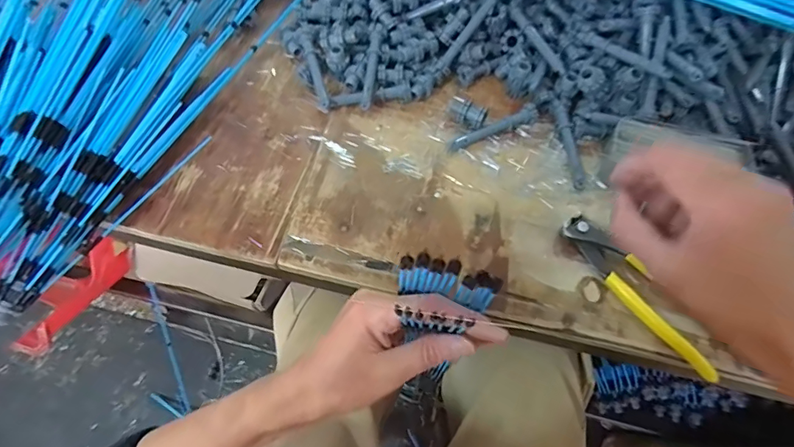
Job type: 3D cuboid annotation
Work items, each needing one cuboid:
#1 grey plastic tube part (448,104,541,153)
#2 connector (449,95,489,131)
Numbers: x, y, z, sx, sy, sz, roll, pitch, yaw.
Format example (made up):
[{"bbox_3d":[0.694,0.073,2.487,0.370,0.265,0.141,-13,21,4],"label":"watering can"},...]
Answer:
[{"bbox_3d":[0.096,-0.094,0.450,0.095,0.013,0.013,-20,67,-9],"label":"grey plastic tube part"},{"bbox_3d":[0.070,-0.111,0.458,0.042,0.021,0.018,36,70,15],"label":"connector"}]

